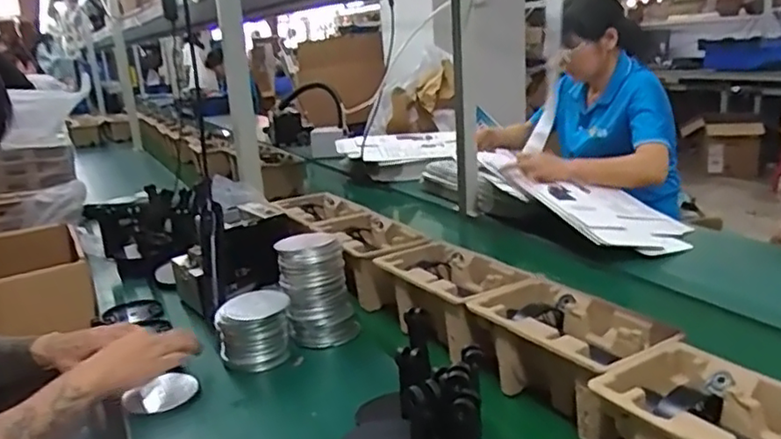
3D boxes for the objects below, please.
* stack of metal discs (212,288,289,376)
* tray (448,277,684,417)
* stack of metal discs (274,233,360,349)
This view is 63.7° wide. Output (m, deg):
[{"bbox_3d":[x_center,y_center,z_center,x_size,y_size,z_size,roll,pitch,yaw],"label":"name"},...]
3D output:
[{"bbox_3d":[-0.197,0.160,0.905,0.096,0.091,0.082,-6,17,-20],"label":"stack of metal discs"},{"bbox_3d":[0.209,0.163,0.777,0.143,0.102,0.235,-10,18,-32],"label":"tray"},{"bbox_3d":[-0.114,0.105,0.967,0.106,0.143,0.103,-4,16,-11],"label":"stack of metal discs"}]

